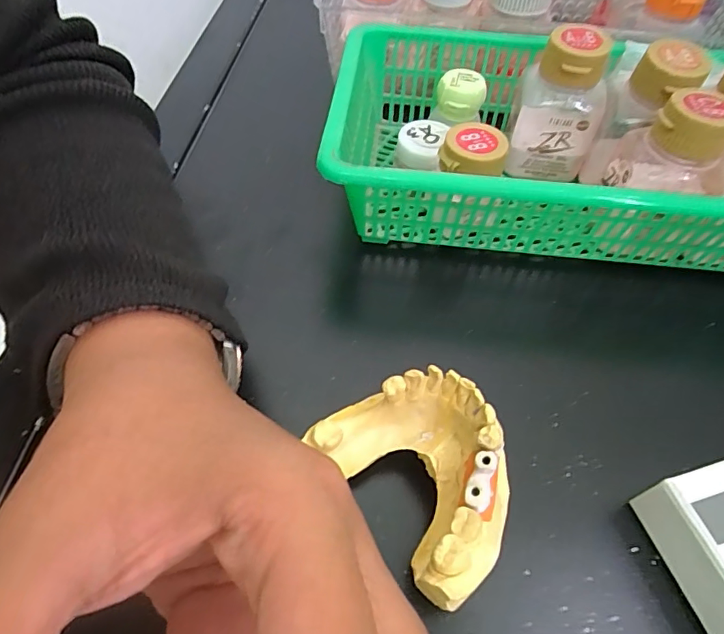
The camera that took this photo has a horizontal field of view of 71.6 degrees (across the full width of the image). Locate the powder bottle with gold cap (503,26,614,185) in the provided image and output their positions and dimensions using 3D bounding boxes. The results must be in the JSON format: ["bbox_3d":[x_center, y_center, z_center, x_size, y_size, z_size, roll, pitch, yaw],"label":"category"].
[{"bbox_3d":[0.100,-0.107,0.256,0.038,0.067,0.031,5,54,2],"label":"powder bottle with gold cap"}]

